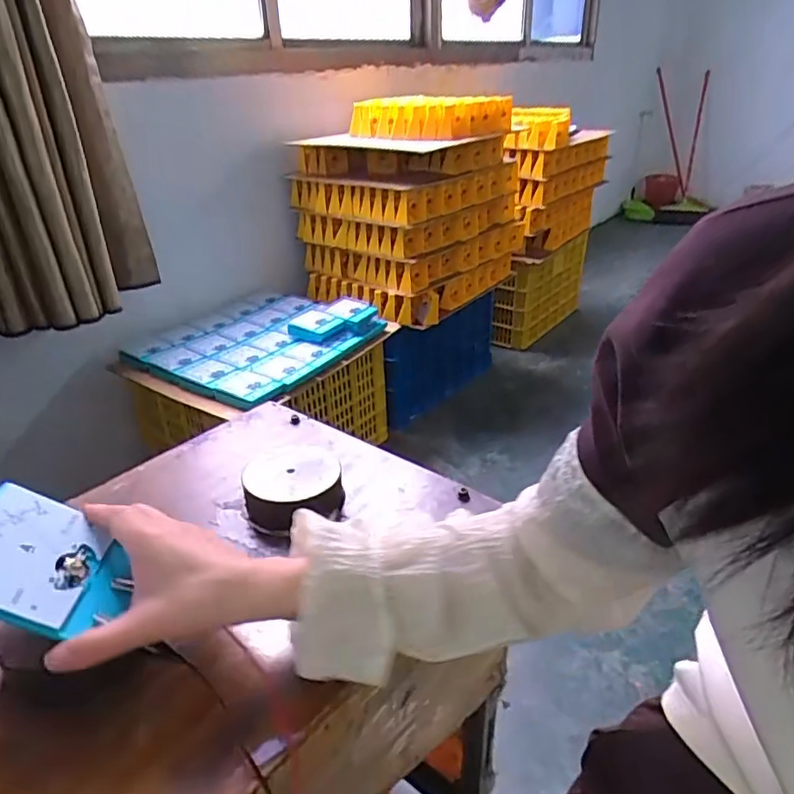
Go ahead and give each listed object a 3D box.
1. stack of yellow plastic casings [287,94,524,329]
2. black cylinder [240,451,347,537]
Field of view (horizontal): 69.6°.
[{"bbox_3d":[0.043,-0.630,1.792,0.484,0.517,0.668,17,35,32],"label":"stack of yellow plastic casings"},{"bbox_3d":[-0.099,0.089,0.556,0.093,0.037,0.095,-6,29,-4],"label":"black cylinder"}]

